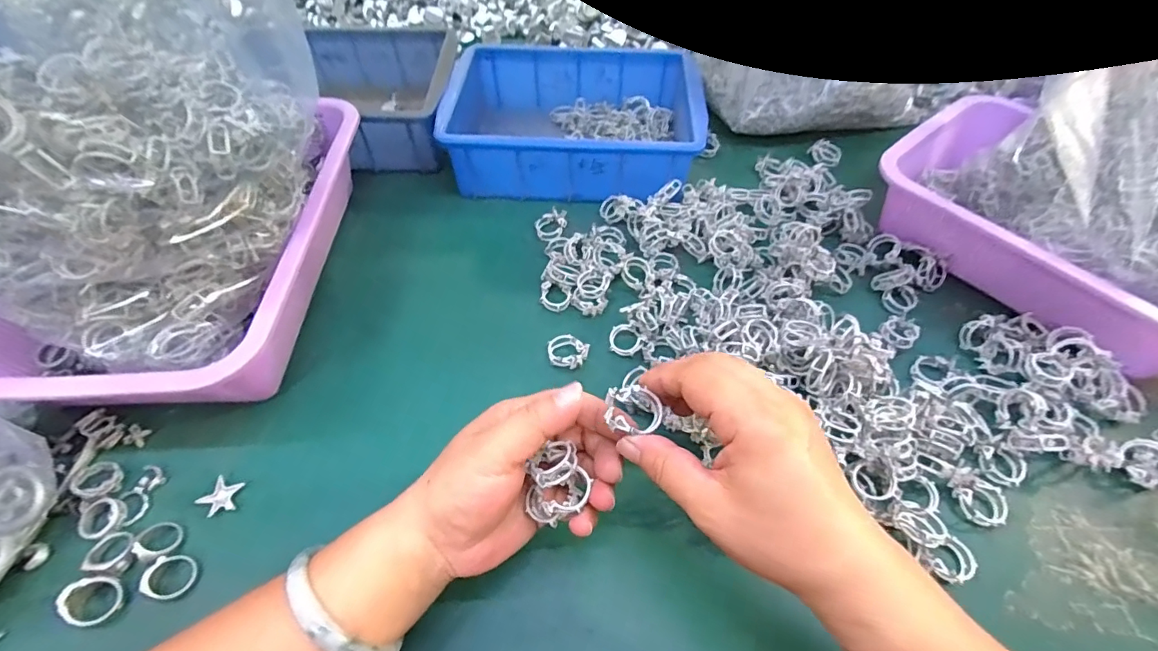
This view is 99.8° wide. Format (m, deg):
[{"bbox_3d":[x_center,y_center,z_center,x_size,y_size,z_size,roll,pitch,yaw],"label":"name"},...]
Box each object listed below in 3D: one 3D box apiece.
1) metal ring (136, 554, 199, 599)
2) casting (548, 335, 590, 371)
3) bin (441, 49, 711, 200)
[{"bbox_3d":[-0.235,0.144,0.280,0.023,0.011,0.023,1,55,-1],"label":"metal ring"},{"bbox_3d":[-0.009,0.021,0.375,0.031,0.014,0.023,20,57,12],"label":"casting"},{"bbox_3d":[-0.005,-0.205,0.513,0.250,0.087,0.176,4,54,4],"label":"bin"}]

